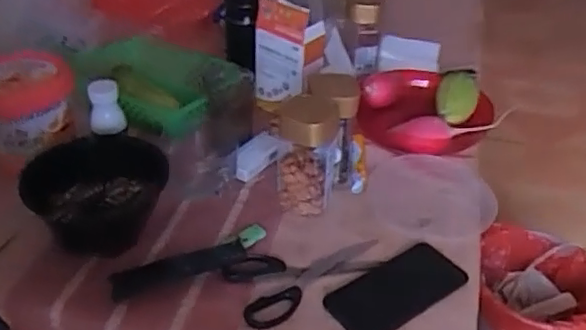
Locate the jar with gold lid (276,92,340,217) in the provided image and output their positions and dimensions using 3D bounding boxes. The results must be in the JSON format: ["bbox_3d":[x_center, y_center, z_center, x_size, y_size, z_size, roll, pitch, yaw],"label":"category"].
[{"bbox_3d":[0.020,-0.015,0.775,0.074,0.144,0.075,5,37,4],"label":"jar with gold lid"}]

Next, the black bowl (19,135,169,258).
[{"bbox_3d":[-0.246,0.035,0.760,0.166,0.073,0.144,7,37,7],"label":"black bowl"}]

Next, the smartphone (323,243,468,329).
[{"bbox_3d":[0.116,0.141,0.685,0.158,0.010,0.078,-23,44,-29],"label":"smartphone"}]

